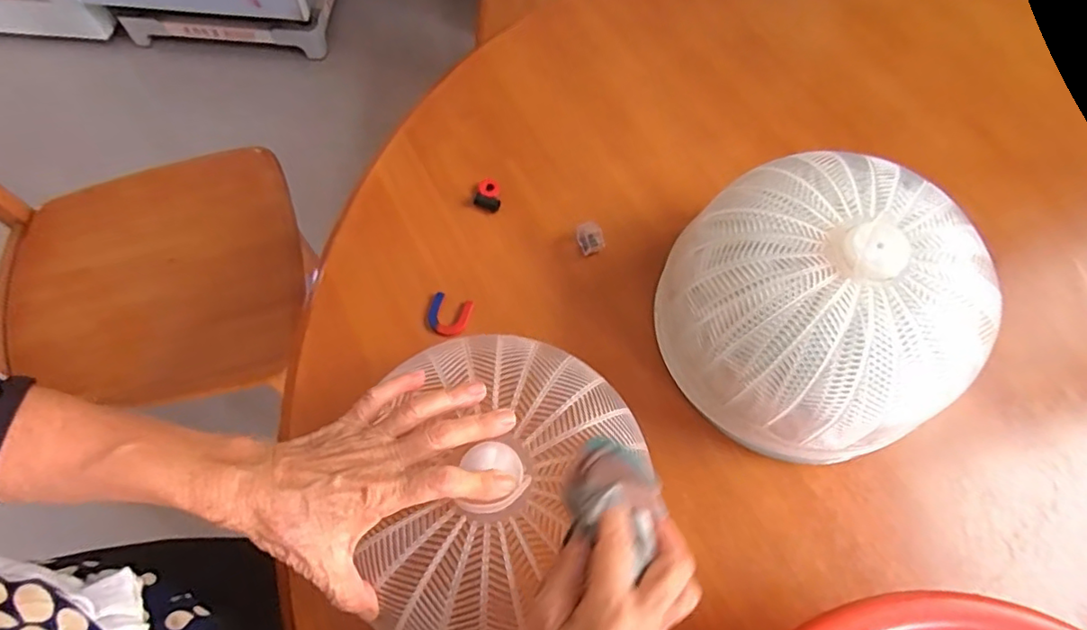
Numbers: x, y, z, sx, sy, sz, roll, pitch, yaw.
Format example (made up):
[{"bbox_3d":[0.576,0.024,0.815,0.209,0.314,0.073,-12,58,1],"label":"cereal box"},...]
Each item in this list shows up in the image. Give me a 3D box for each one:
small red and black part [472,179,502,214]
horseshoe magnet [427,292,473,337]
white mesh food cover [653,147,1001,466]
[{"bbox_3d":[-0.053,-0.122,0.581,0.027,0.010,0.033,17,66,5],"label":"small red and black part"},{"bbox_3d":[-0.087,0.001,0.526,0.038,0.006,0.037,14,66,4],"label":"horseshoe magnet"},{"bbox_3d":[0.215,-0.006,0.466,0.205,0.157,0.233,-38,73,-18],"label":"white mesh food cover"}]

